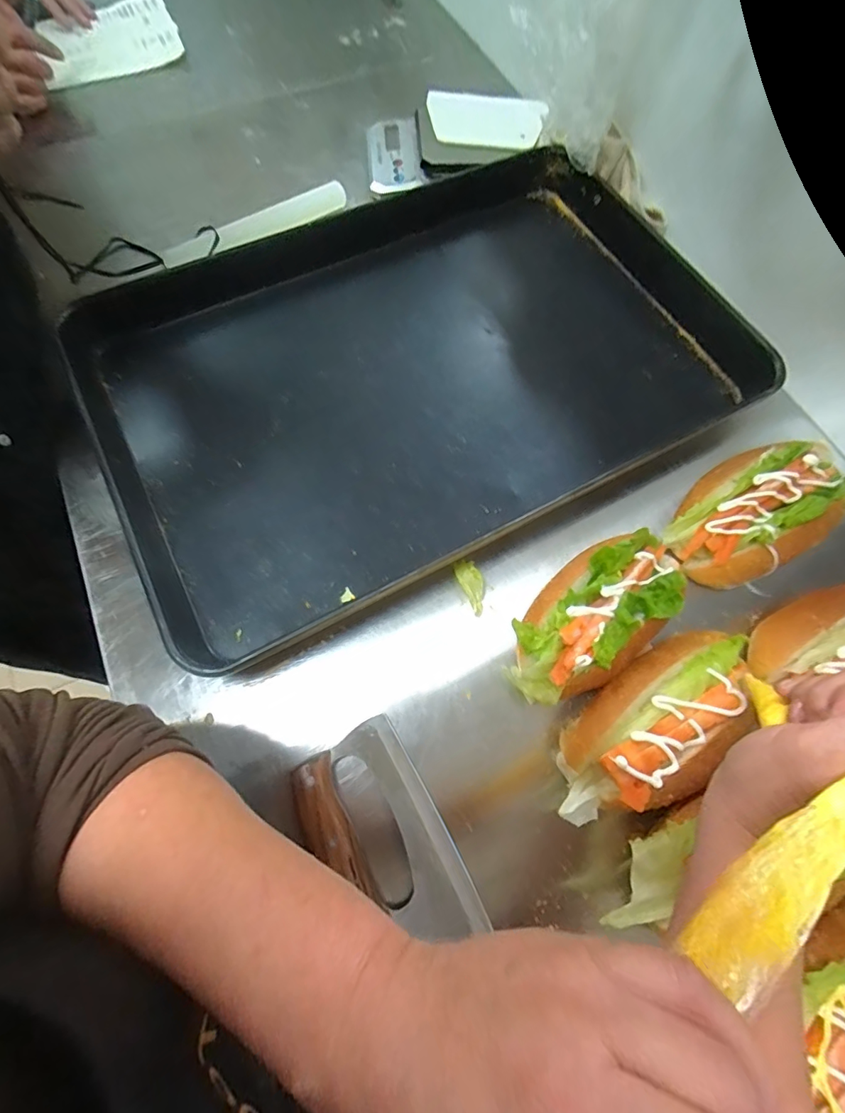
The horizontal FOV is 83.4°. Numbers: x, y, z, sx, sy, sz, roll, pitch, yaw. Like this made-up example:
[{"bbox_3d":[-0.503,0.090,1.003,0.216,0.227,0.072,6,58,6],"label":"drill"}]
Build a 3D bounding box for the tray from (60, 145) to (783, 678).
[{"bbox_3d":[-0.005,-0.198,0.472,0.636,0.044,0.419,-27,72,-12],"label":"tray"}]

